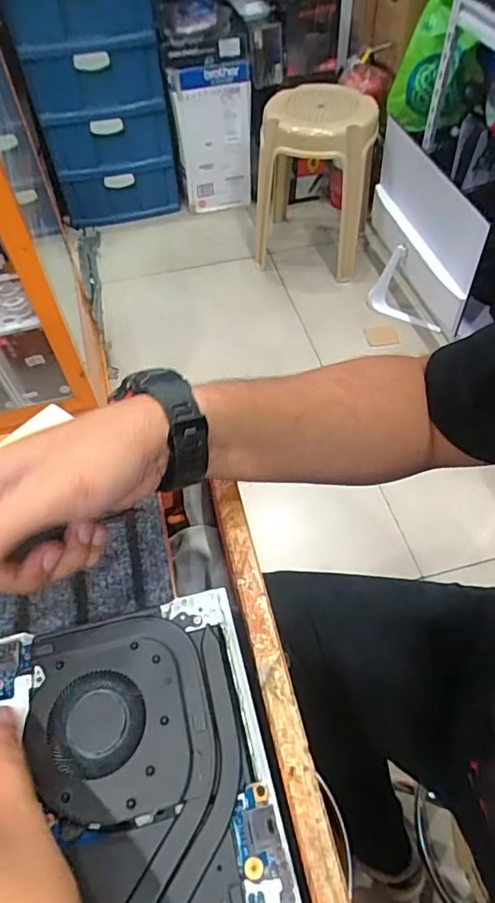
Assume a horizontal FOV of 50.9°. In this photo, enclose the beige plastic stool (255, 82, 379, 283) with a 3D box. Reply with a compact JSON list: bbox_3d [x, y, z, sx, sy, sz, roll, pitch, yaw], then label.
[{"bbox_3d":[0.198,-0.857,1.649,0.371,0.466,0.369,10,56,9],"label":"beige plastic stool"}]

